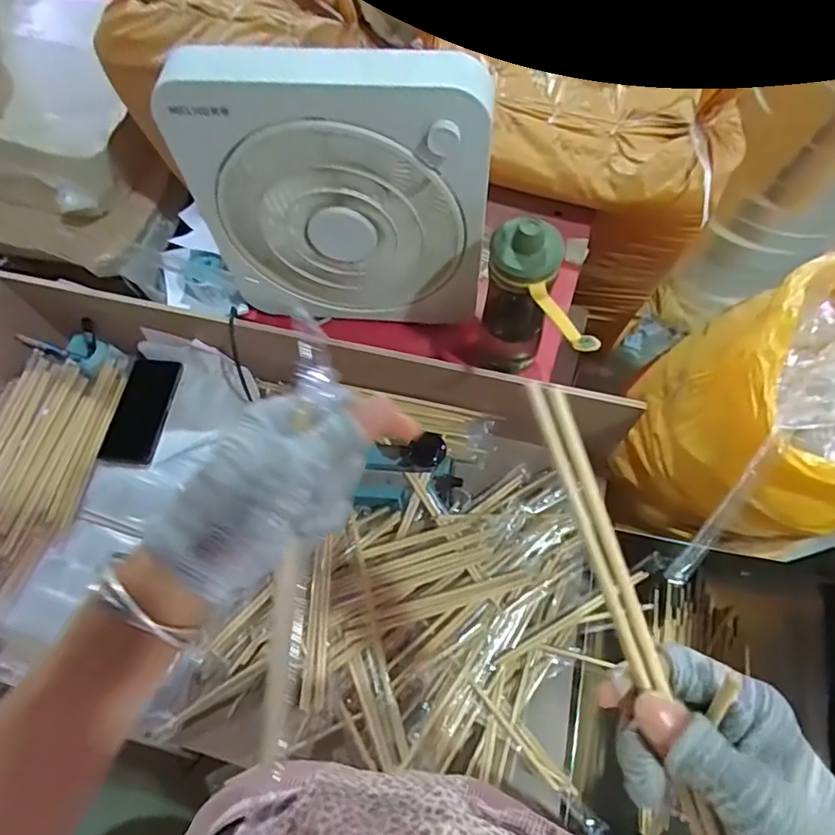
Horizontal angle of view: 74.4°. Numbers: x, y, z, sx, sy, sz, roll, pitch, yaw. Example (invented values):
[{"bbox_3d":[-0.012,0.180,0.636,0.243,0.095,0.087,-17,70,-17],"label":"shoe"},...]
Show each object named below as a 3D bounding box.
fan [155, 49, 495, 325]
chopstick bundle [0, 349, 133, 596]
[{"bbox_3d":[-0.084,-0.234,0.625,0.318,0.324,0.082,0,66,3],"label":"fan"},{"bbox_3d":[-0.556,0.077,0.791,0.178,0.067,0.424,16,68,10],"label":"chopstick bundle"}]

